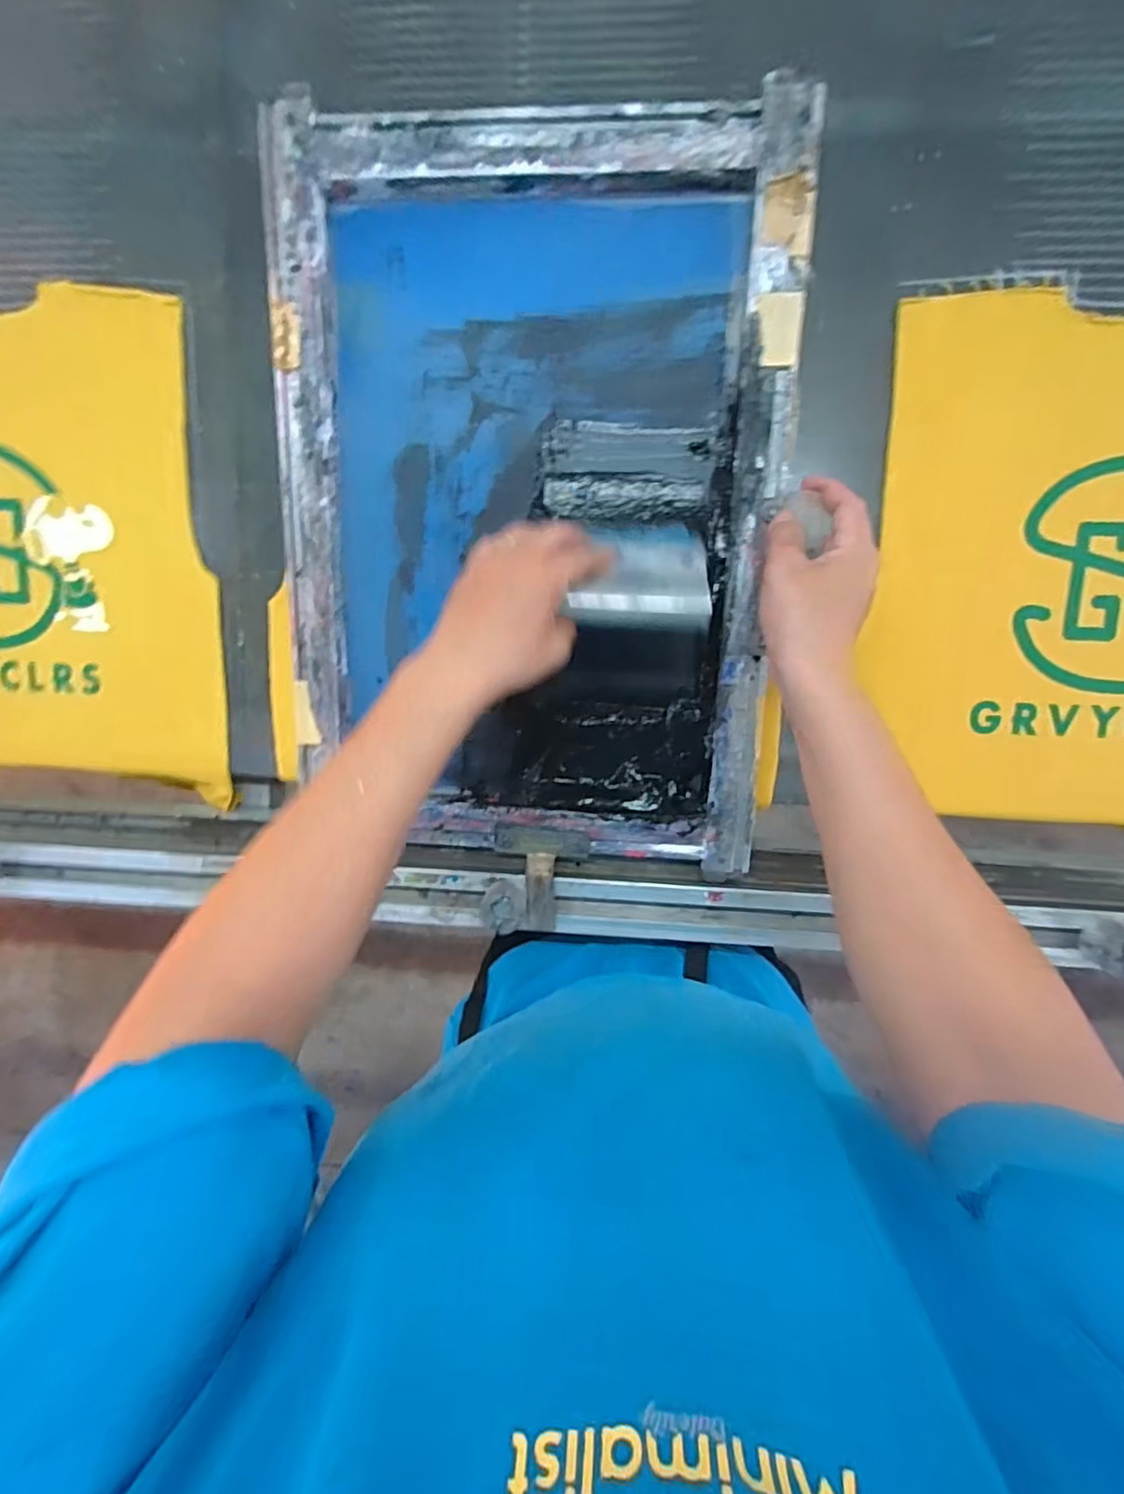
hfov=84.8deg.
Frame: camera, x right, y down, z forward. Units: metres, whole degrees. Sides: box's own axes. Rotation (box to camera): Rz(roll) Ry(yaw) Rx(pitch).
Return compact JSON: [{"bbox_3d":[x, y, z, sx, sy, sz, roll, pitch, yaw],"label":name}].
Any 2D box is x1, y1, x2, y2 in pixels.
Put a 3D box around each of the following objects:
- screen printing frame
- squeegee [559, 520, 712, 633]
[{"bbox_3d":[-0.028,-0.180,0.503,0.394,0.063,0.547,3,97,5],"label":"screen printing frame"},{"bbox_3d":[0.060,-0.129,0.459,0.091,0.123,0.021,3,135,5],"label":"squeegee"}]

